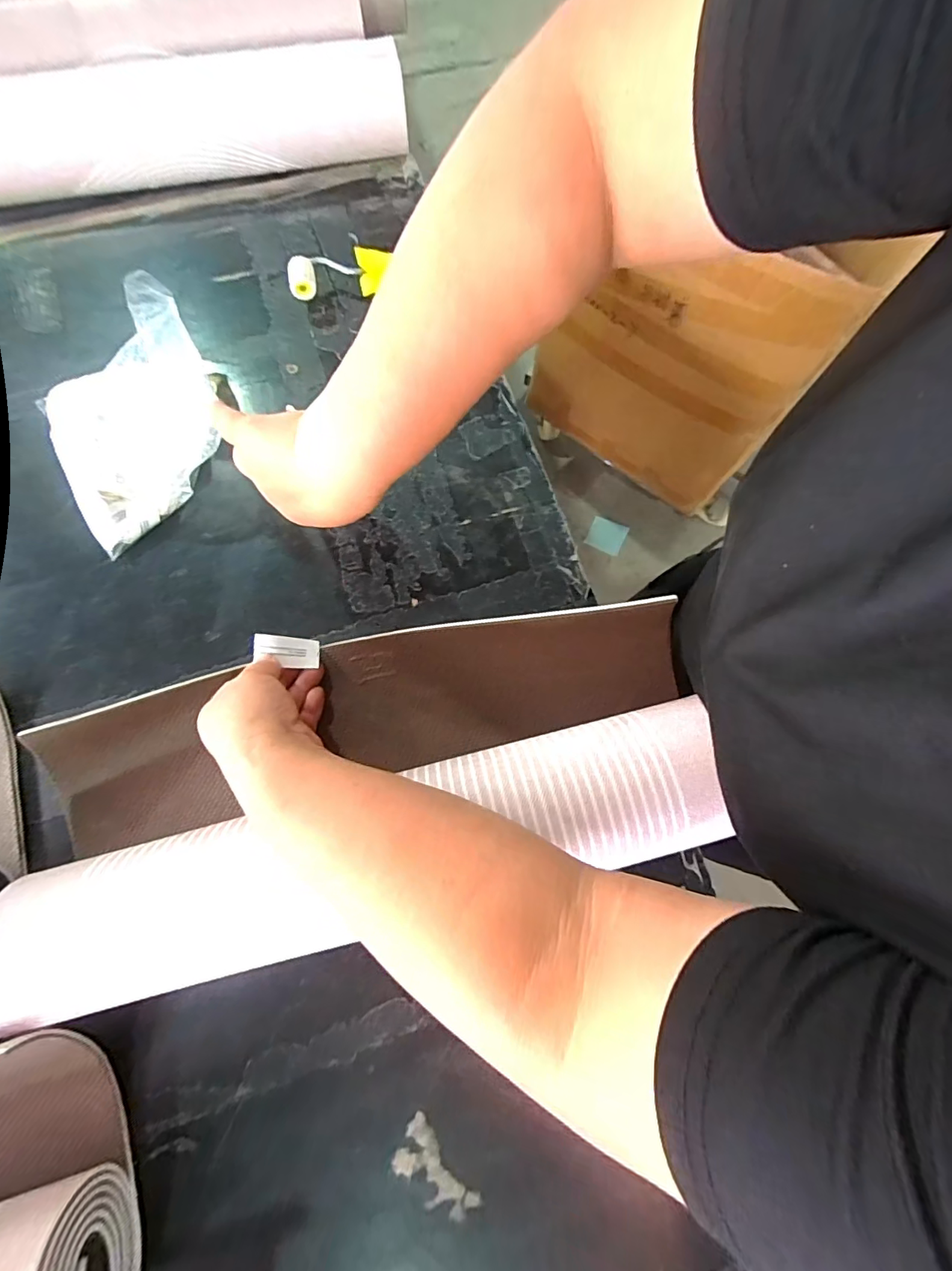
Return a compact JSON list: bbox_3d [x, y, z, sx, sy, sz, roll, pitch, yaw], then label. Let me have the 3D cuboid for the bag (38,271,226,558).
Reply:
[{"bbox_3d":[-0.311,-0.200,0.430,0.154,0.064,0.184,-28,78,-7],"label":"bag"}]

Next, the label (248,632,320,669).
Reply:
[{"bbox_3d":[-0.155,0.012,0.391,0.054,0.004,0.024,13,75,-22],"label":"label"}]

